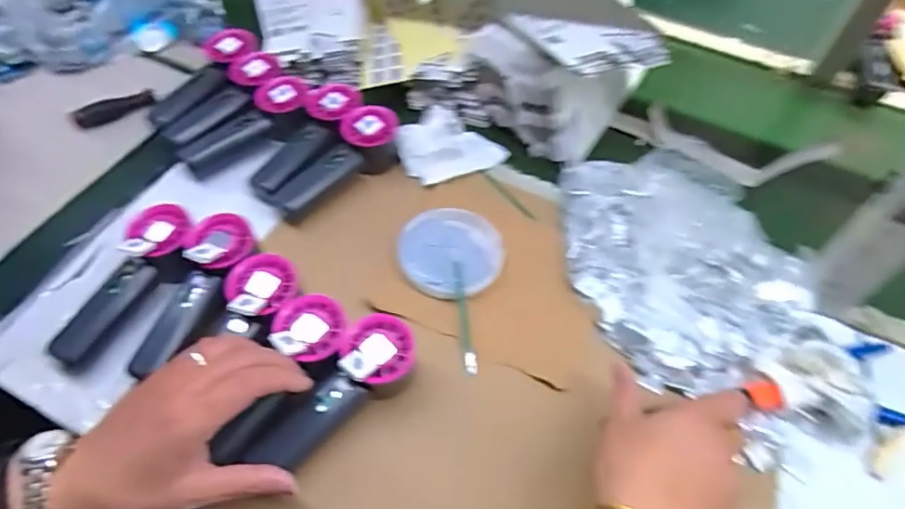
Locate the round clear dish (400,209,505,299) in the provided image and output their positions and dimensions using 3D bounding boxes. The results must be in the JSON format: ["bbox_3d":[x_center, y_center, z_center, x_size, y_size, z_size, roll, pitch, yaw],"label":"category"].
[{"bbox_3d":[-0.001,-0.003,0.537,0.100,0.022,0.097,3,52,-4],"label":"round clear dish"}]

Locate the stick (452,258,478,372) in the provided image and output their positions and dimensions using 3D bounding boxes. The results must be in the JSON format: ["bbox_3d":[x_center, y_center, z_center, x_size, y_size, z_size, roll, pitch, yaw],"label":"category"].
[{"bbox_3d":[0.010,0.059,0.499,0.011,0.011,0.105,-4,68,-9],"label":"stick"}]

